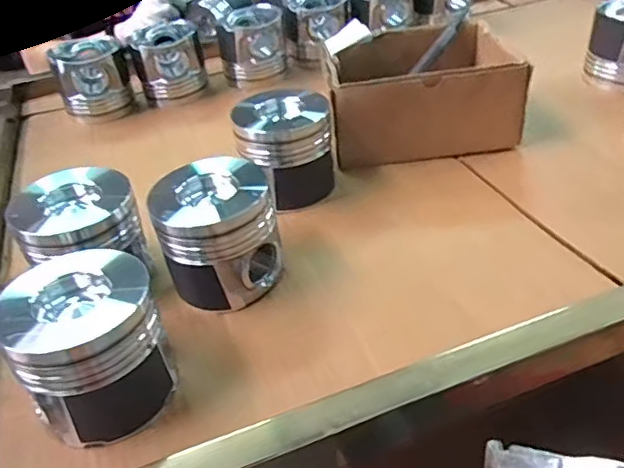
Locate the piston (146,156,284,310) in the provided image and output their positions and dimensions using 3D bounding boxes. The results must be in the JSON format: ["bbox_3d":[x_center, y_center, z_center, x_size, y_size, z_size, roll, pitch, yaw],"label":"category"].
[{"bbox_3d":[-0.073,-0.002,0.458,0.089,0.097,0.089,-11,38,-4],"label":"piston"}]

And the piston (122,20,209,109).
[{"bbox_3d":[-0.200,-0.239,0.801,0.092,0.088,0.092,-15,39,-8],"label":"piston"}]

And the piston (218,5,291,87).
[{"bbox_3d":[-0.083,-0.269,0.813,0.094,0.092,0.083,-11,38,-4],"label":"piston"}]

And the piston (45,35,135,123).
[{"bbox_3d":[-0.301,-0.215,0.787,0.095,0.086,0.096,-21,40,-16],"label":"piston"}]

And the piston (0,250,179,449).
[{"bbox_3d":[-0.139,0.071,0.365,0.090,0.094,0.077,-24,41,-19],"label":"piston"}]

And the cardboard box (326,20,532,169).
[{"bbox_3d":[0.113,-0.162,0.637,0.189,0.087,0.156,-8,38,0],"label":"cardboard box"}]

